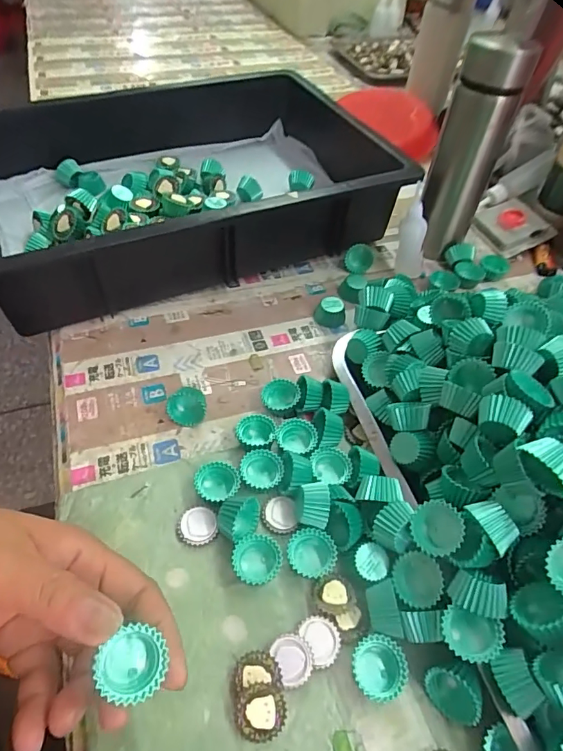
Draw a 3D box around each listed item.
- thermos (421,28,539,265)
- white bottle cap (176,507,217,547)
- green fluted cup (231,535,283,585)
[{"bbox_3d":[0.185,-0.216,0.471,0.059,0.200,0.068,20,52,13],"label":"thermos"},{"bbox_3d":[-0.058,0.105,0.327,0.028,0.008,0.026,2,50,-2],"label":"white bottle cap"},{"bbox_3d":[-0.016,0.123,0.310,0.032,0.014,0.030,2,50,-2],"label":"green fluted cup"}]

